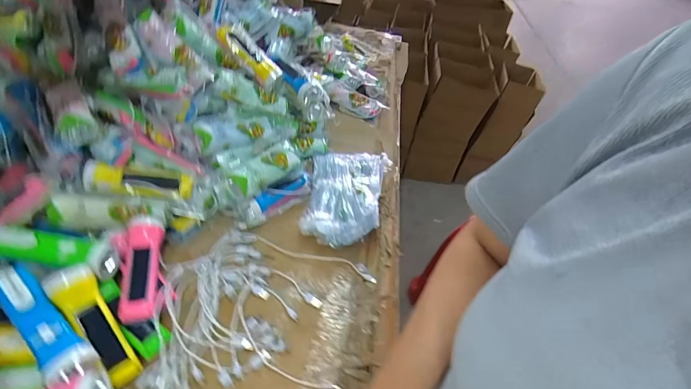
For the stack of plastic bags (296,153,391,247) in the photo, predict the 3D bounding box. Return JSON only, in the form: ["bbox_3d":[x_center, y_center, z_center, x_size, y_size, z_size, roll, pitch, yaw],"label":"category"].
[{"bbox_3d":[0.010,-0.011,0.736,0.171,0.057,0.289,6,44,0],"label":"stack of plastic bags"}]

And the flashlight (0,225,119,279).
[{"bbox_3d":[-0.427,0.083,0.525,0.159,0.049,0.052,10,44,4],"label":"flashlight"}]

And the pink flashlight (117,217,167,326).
[{"bbox_3d":[-0.313,0.111,0.540,0.057,0.052,0.158,-5,45,-11],"label":"pink flashlight"}]

